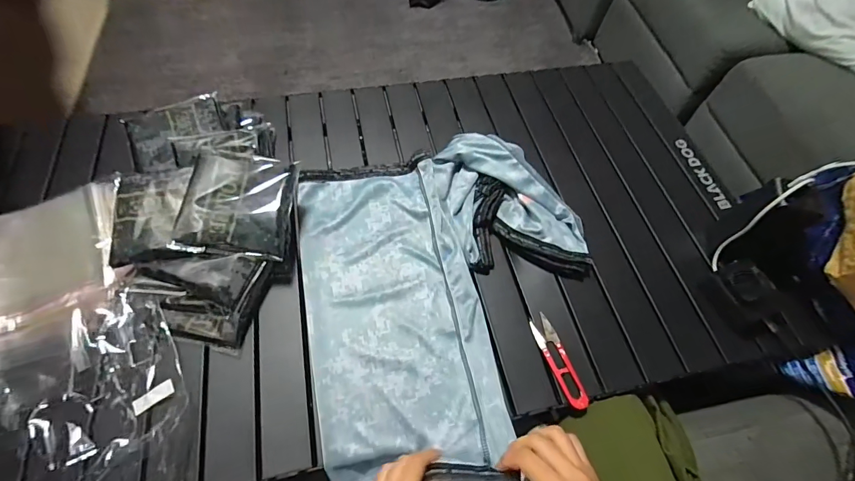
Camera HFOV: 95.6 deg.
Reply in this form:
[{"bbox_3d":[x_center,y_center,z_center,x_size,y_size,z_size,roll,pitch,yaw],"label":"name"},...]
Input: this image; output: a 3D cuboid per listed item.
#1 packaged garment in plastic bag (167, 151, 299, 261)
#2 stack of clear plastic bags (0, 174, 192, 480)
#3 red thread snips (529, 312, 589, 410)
[{"bbox_3d":[-0.243,-0.050,0.501,0.128,0.033,0.142,2,61,-2],"label":"packaged garment in plastic bag"},{"bbox_3d":[-0.438,0.119,0.444,0.252,0.040,0.446,-20,64,-14],"label":"stack of clear plastic bags"},{"bbox_3d":[0.165,0.150,0.490,0.027,0.013,0.118,-13,63,-11],"label":"red thread snips"}]

